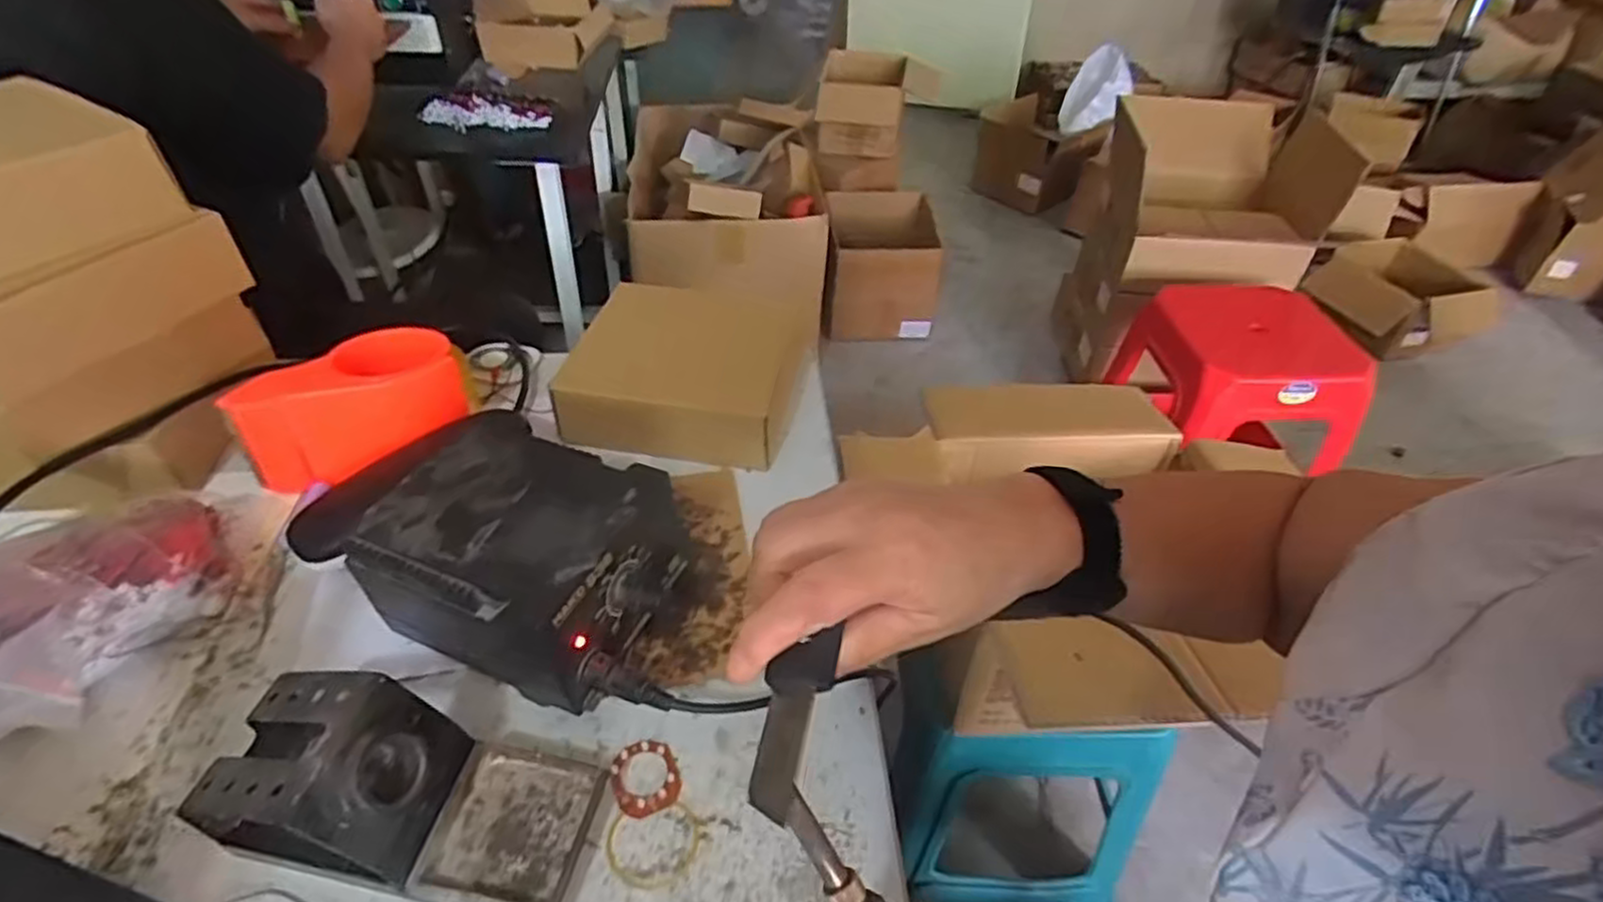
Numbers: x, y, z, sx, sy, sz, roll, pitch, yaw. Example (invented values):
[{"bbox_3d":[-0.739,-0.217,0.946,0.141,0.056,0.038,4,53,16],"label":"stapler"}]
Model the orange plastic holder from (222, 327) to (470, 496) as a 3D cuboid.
[{"bbox_3d":[-0.315,-0.035,0.538,0.143,0.069,0.072,-23,48,-25],"label":"orange plastic holder"}]

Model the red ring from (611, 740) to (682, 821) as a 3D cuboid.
[{"bbox_3d":[-0.080,0.166,0.388,0.034,0.007,0.041,-16,45,-19],"label":"red ring"}]

